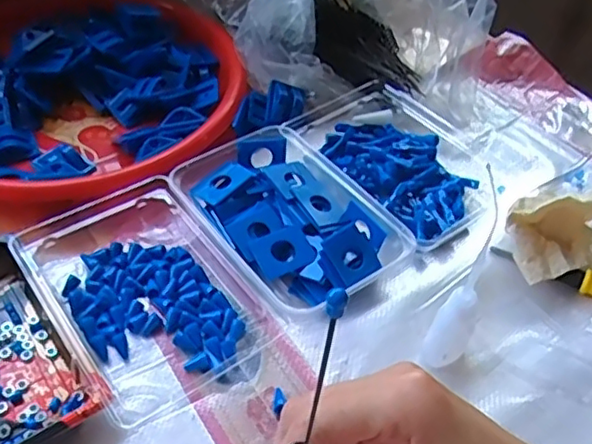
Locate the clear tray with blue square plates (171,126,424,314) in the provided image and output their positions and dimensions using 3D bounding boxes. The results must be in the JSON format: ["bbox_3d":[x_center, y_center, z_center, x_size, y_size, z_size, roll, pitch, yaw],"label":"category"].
[{"bbox_3d":[-0.007,-0.003,0.457,0.109,0.033,0.158,-29,54,-26],"label":"clear tray with blue square plates"}]

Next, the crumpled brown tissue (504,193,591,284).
[{"bbox_3d":[0.185,0.003,0.448,0.059,0.057,0.093,35,54,27],"label":"crumpled brown tissue"}]

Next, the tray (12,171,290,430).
[{"bbox_3d":[-0.103,0.039,0.420,0.118,0.028,0.167,-29,54,-26],"label":"tray"}]

